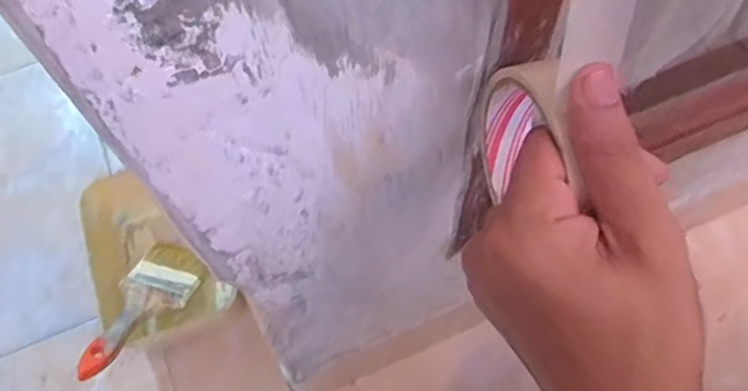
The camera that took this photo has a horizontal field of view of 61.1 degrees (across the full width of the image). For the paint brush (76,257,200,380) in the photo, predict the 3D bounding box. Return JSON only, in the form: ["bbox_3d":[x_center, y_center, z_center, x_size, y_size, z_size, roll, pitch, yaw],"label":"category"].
[{"bbox_3d":[-0.249,0.117,0.646,0.058,0.028,0.186,13,27,9],"label":"paint brush"}]

